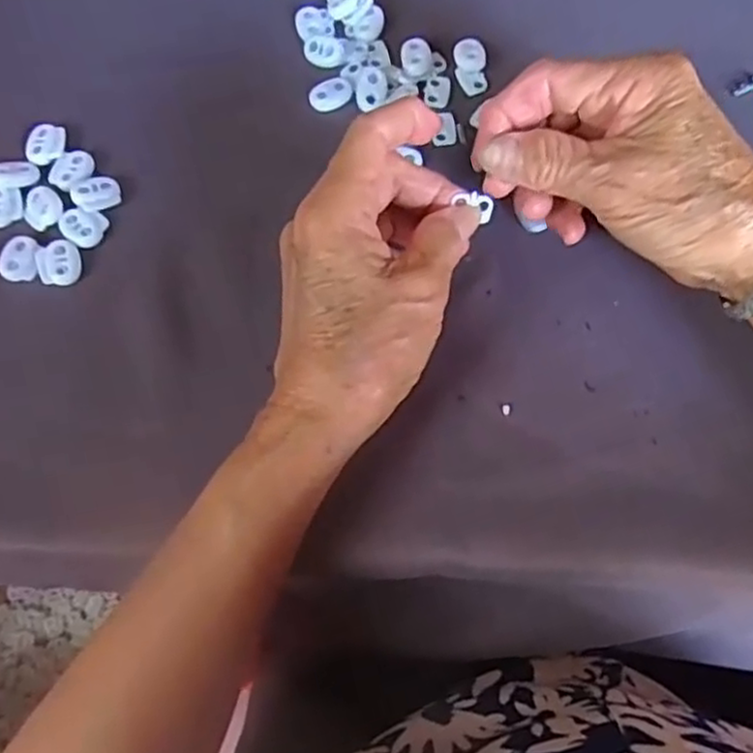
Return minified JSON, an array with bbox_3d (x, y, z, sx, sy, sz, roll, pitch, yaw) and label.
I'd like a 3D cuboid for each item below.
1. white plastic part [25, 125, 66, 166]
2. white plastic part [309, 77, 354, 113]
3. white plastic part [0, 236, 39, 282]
[{"bbox_3d":[-0.165,-0.116,0.356,0.018,0.004,0.021,-4,70,0],"label":"white plastic part"},{"bbox_3d":[-0.023,-0.144,0.364,0.022,0.004,0.017,-30,72,-9],"label":"white plastic part"},{"bbox_3d":[-0.168,-0.056,0.336,0.017,0.004,0.023,-5,70,-1],"label":"white plastic part"}]

